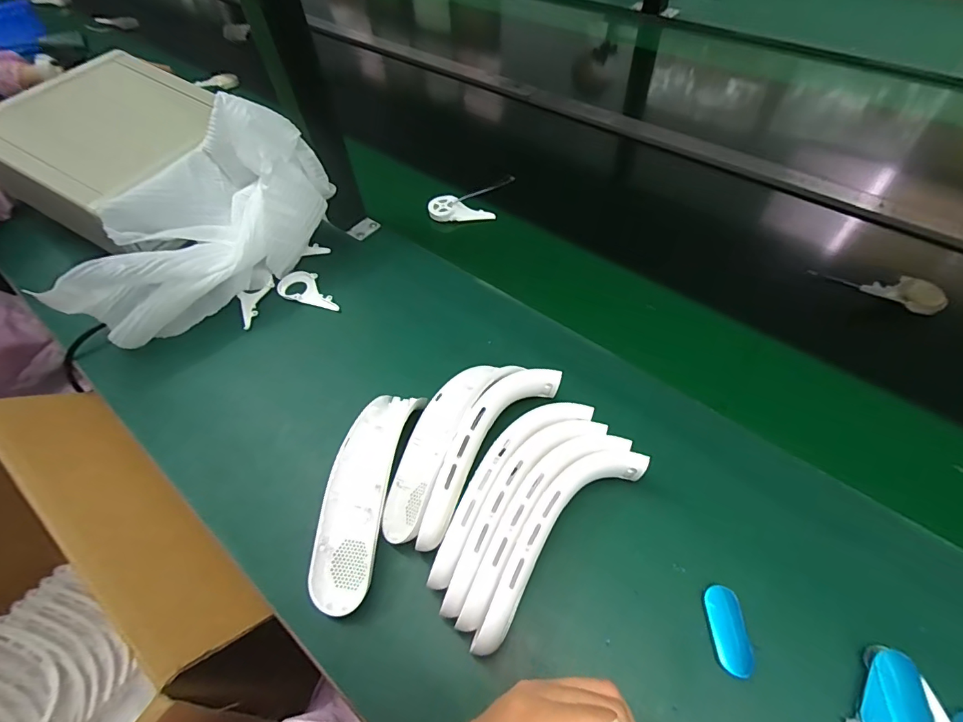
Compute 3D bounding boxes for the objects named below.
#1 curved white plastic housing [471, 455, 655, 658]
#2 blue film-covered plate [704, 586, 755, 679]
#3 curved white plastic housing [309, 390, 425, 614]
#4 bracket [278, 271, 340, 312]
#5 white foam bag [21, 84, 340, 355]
[{"bbox_3d":[0.057,0.137,0.375,0.197,0.030,0.047,-39,62,-23],"label":"curved white plastic housing"},{"bbox_3d":[0.188,0.205,0.355,0.025,0.008,0.058,-3,54,4],"label":"blue film-covered plate"},{"bbox_3d":[-0.103,0.117,0.421,0.055,0.042,0.199,8,57,11],"label":"curved white plastic housing"},{"bbox_3d":[-0.216,-0.092,0.598,0.090,0.008,0.047,16,58,16],"label":"bracket"},{"bbox_3d":[-0.353,-0.172,0.564,0.321,0.170,0.168,-38,61,-19],"label":"white foam bag"}]

